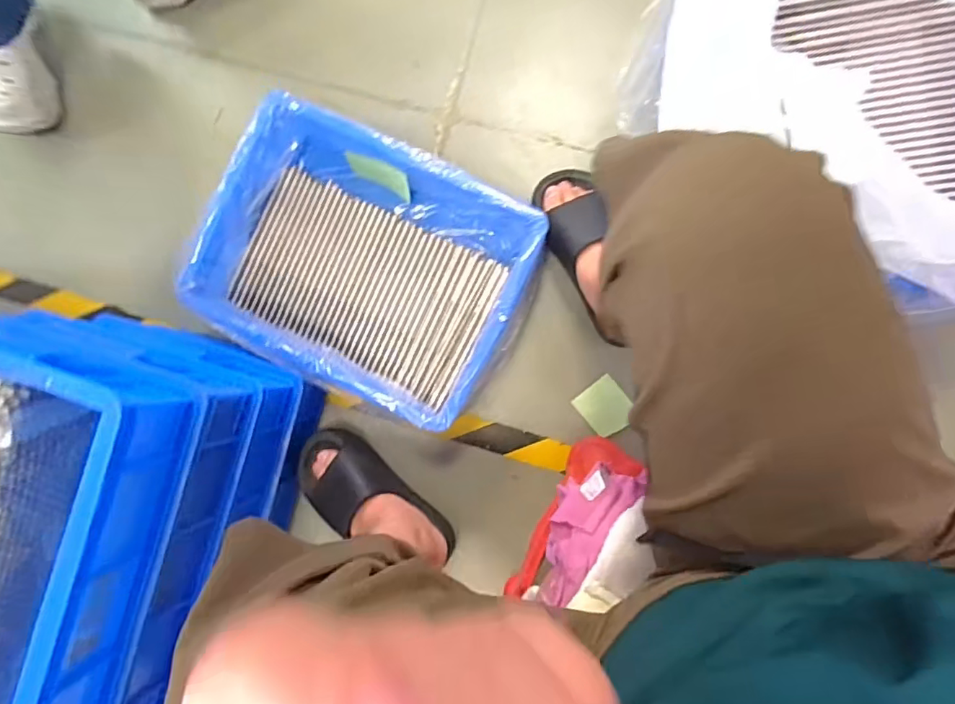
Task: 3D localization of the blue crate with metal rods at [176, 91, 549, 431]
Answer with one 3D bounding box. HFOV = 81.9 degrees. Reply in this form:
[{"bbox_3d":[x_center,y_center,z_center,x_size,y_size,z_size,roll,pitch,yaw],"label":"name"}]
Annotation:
[{"bbox_3d":[-0.151,-0.118,0.756,0.409,0.113,0.318,26,93,7],"label":"blue crate with metal rods"}]

